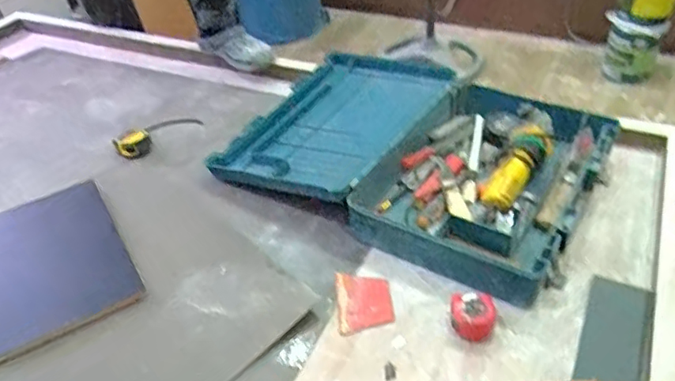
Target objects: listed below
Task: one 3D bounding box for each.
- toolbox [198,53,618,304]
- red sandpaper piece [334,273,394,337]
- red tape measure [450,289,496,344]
[{"bbox_3d":[0.148,-0.097,1.141,0.674,0.098,0.511,22,46,28],"label":"toolbox"},{"bbox_3d":[0.042,0.173,0.903,0.084,0.011,0.112,-4,40,0],"label":"red sandpaper piece"},{"bbox_3d":[0.198,0.184,0.850,0.064,0.045,0.070,3,40,8],"label":"red tape measure"}]

